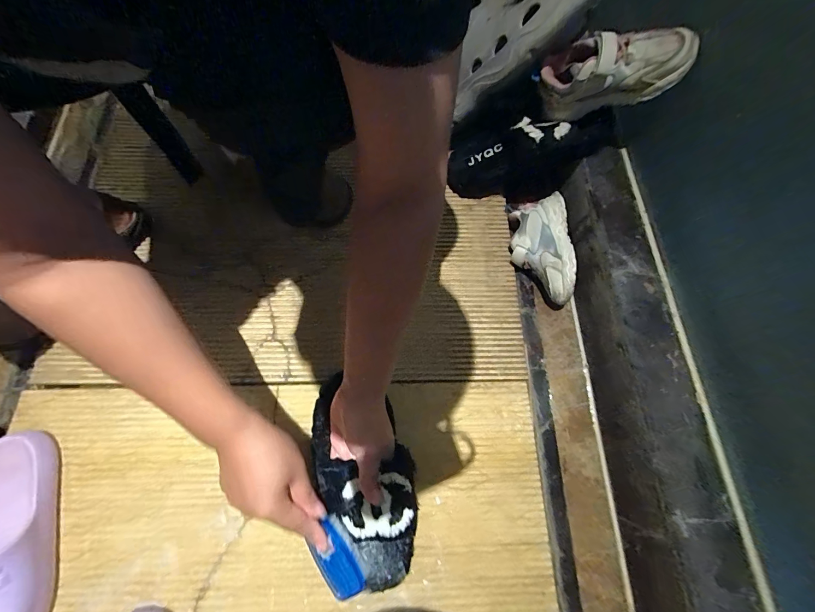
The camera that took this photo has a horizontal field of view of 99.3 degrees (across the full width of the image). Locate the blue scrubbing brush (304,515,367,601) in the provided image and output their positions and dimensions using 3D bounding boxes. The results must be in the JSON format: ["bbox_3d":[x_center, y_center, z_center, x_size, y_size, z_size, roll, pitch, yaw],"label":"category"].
[{"bbox_3d":[-0.075,0.273,0.380,0.042,0.029,0.074,-39,74,12],"label":"blue scrubbing brush"}]

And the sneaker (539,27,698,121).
[{"bbox_3d":[0.255,-0.292,0.433,0.158,0.082,0.068,9,67,34],"label":"sneaker"}]

